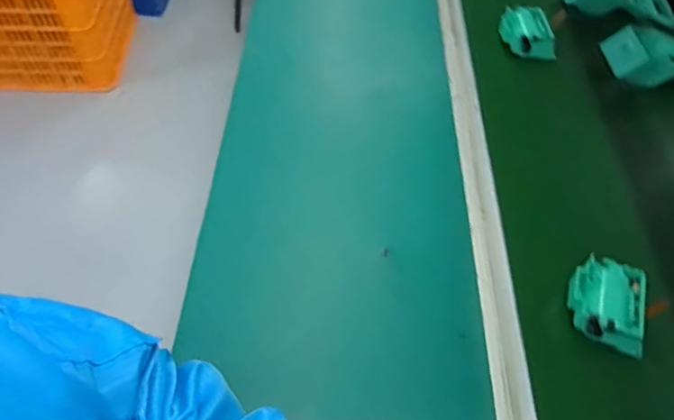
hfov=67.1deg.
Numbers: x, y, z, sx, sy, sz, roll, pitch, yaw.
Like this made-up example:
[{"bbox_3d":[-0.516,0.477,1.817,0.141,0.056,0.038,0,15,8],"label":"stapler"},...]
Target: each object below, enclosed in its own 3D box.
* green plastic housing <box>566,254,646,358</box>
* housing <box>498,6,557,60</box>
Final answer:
[{"bbox_3d":[0.263,0.093,0.499,0.067,0.035,0.081,13,53,6],"label":"green plastic housing"},{"bbox_3d":[0.282,-0.263,0.757,0.061,0.035,0.087,-7,54,-9],"label":"housing"}]

